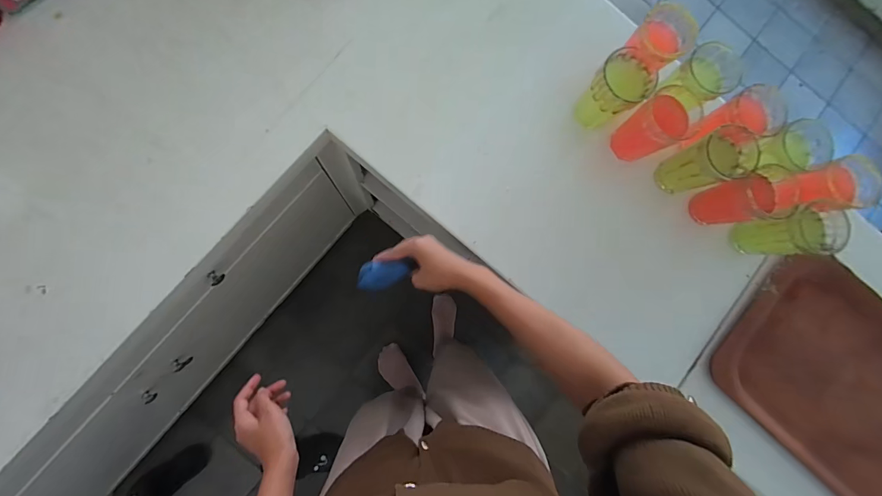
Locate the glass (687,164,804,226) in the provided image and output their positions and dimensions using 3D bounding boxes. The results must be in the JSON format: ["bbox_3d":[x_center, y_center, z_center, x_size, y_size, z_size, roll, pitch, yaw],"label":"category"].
[{"bbox_3d":[0.466,-0.075,0.599,0.088,0.119,0.074,-5,85,-6],"label":"glass"}]

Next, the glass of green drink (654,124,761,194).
[{"bbox_3d":[0.409,-0.132,0.594,0.083,0.121,0.072,-9,86,-7],"label":"glass of green drink"}]

